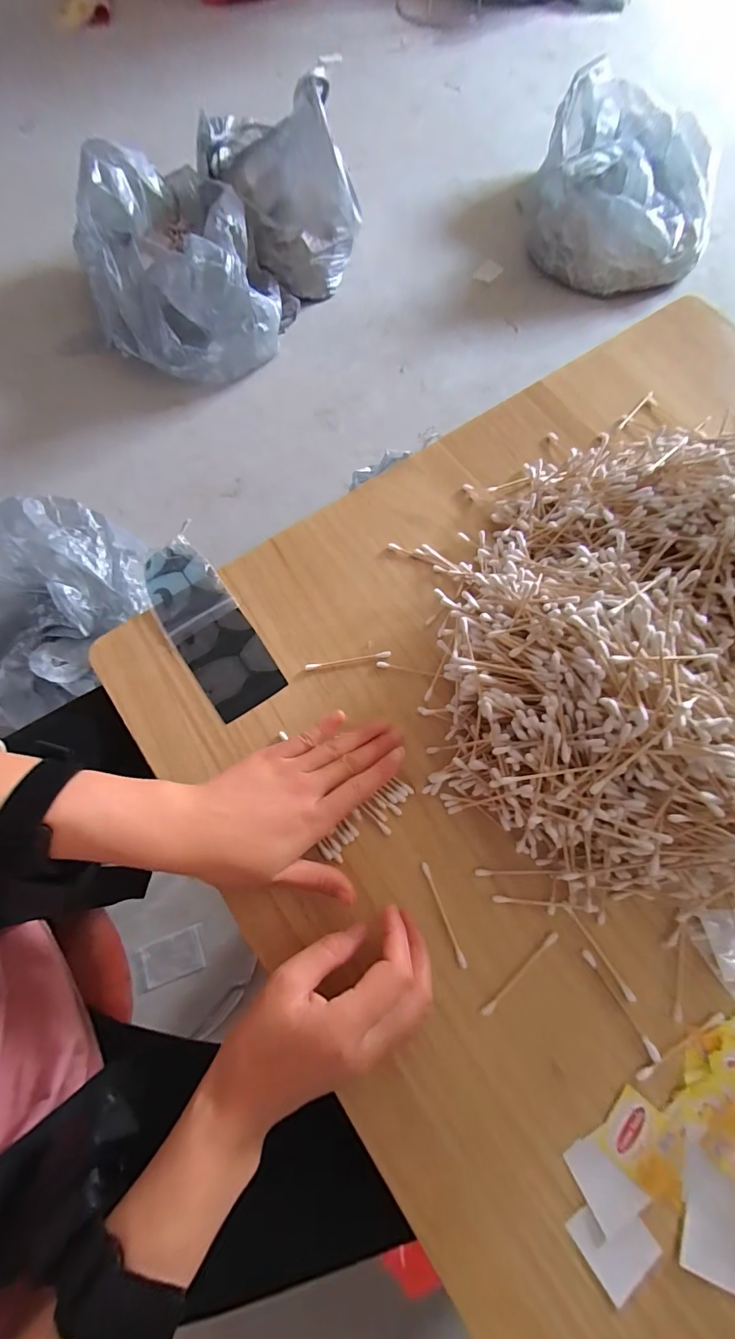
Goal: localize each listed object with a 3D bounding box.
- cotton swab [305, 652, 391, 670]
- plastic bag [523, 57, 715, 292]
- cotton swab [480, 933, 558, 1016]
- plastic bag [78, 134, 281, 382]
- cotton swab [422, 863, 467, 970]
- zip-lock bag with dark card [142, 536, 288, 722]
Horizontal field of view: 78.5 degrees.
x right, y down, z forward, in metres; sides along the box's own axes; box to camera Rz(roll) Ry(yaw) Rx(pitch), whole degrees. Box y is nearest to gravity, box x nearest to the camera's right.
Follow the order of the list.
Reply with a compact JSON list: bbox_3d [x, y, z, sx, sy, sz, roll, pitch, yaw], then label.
[{"bbox_3d":[-0.016,-0.008,0.377,0.072,0.004,0.005,-10,72,-3],"label":"cotton swab"},{"bbox_3d":[0.717,-1.347,1.256,0.496,0.235,0.491,20,73,7],"label":"plastic bag"},{"bbox_3d":[0.104,0.207,0.305,0.072,0.004,0.007,-39,75,-11],"label":"cotton swab"},{"bbox_3d":[-0.500,-1.049,1.180,0.465,0.275,0.557,-16,72,-5],"label":"plastic bag"},{"bbox_3d":[0.054,0.173,0.318,0.005,0.004,0.071,-20,72,-6],"label":"cotton swab"},{"bbox_3d":[-0.140,-0.039,0.388,0.062,0.011,0.171,-34,74,-10],"label":"zip-lock bag with dark card"}]

